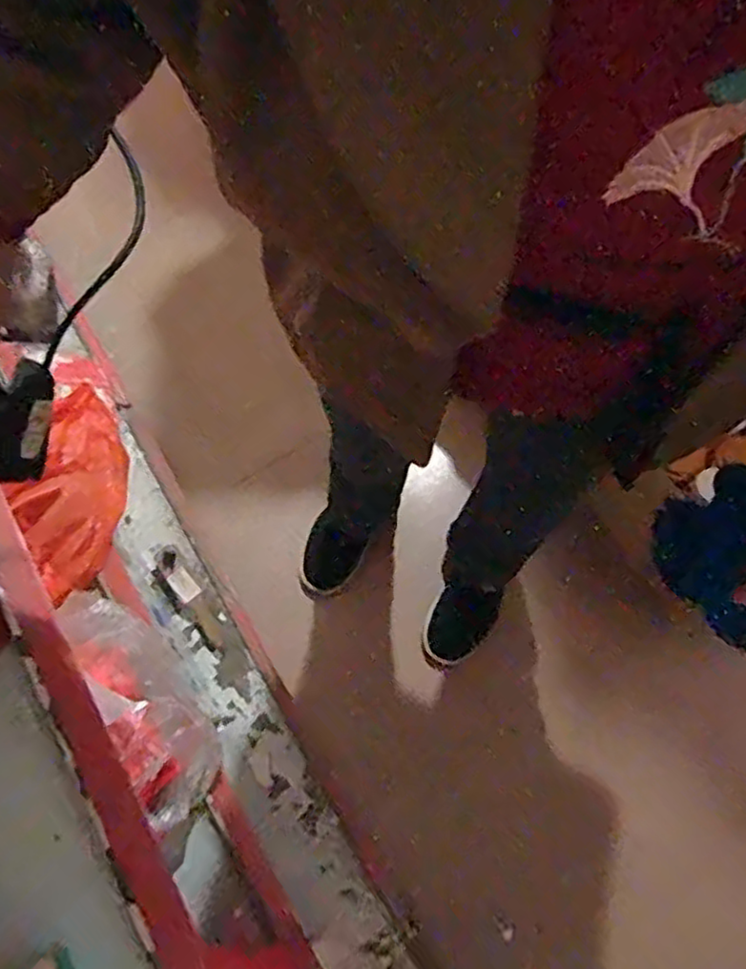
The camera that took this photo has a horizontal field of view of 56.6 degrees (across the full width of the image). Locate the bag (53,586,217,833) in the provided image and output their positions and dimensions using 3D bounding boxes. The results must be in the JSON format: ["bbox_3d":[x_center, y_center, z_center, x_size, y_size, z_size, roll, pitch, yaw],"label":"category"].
[{"bbox_3d":[-0.235,0.214,0.709,0.094,0.065,0.249,-28,72,-11],"label":"bag"}]

